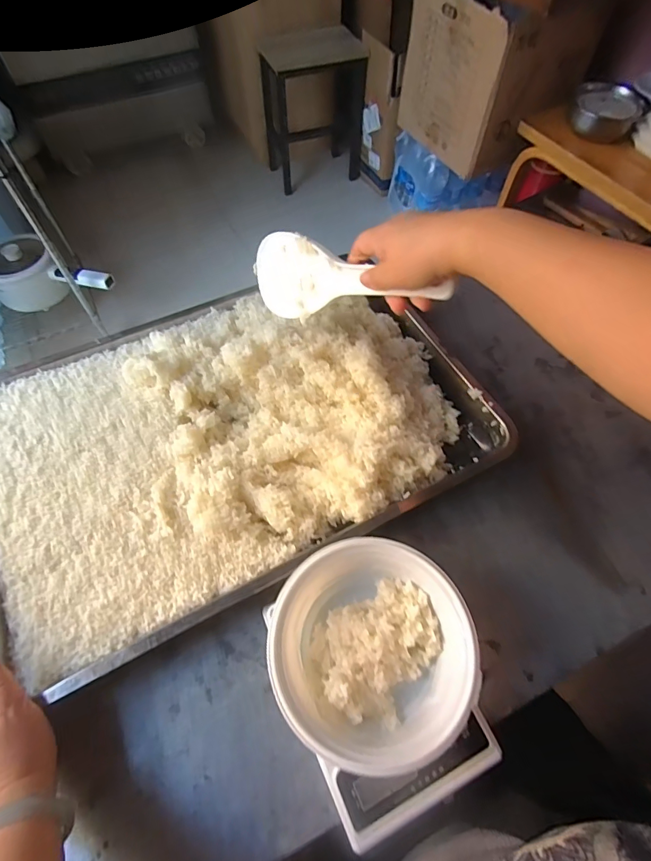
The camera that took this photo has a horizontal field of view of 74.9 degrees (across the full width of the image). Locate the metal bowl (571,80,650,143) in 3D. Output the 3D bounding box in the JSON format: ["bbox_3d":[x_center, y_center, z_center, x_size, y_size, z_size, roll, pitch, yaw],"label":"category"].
[{"bbox_3d":[0.740,-0.840,1.122,0.176,0.072,0.186,20,63,10],"label":"metal bowl"}]

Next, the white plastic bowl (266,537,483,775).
[{"bbox_3d":[0.038,0.187,0.371,0.163,0.064,0.162,0,61,-1],"label":"white plastic bowl"}]

